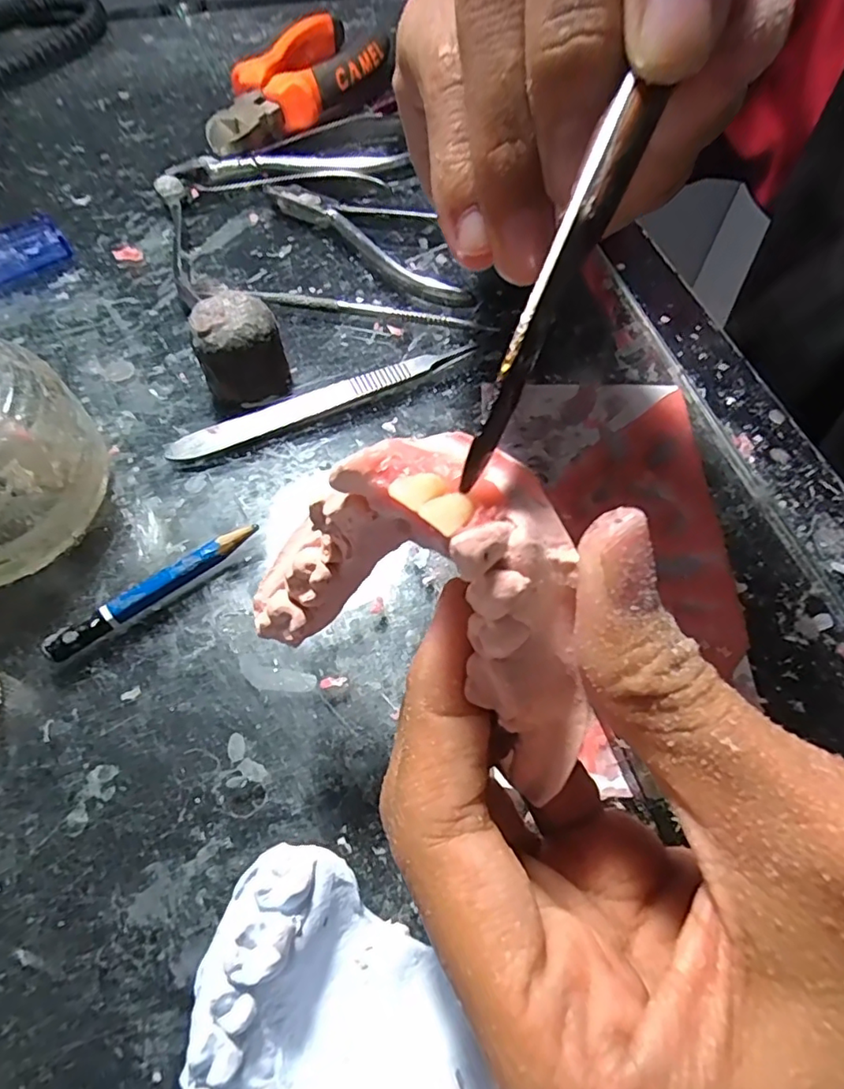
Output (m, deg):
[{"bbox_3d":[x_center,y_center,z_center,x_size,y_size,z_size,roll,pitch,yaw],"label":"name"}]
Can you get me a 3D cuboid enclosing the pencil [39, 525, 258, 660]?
[{"bbox_3d":[-0.079,0.014,0.170,0.065,0.009,0.009,-34,65,-17],"label":"pencil"}]

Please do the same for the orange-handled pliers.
[{"bbox_3d":[-0.066,-0.255,0.312,0.054,0.025,0.154,24,65,11],"label":"orange-handled pliers"}]

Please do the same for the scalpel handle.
[{"bbox_3d":[-0.035,-0.054,0.210,0.117,0.006,0.014,-23,65,-12],"label":"scalpel handle"}]

